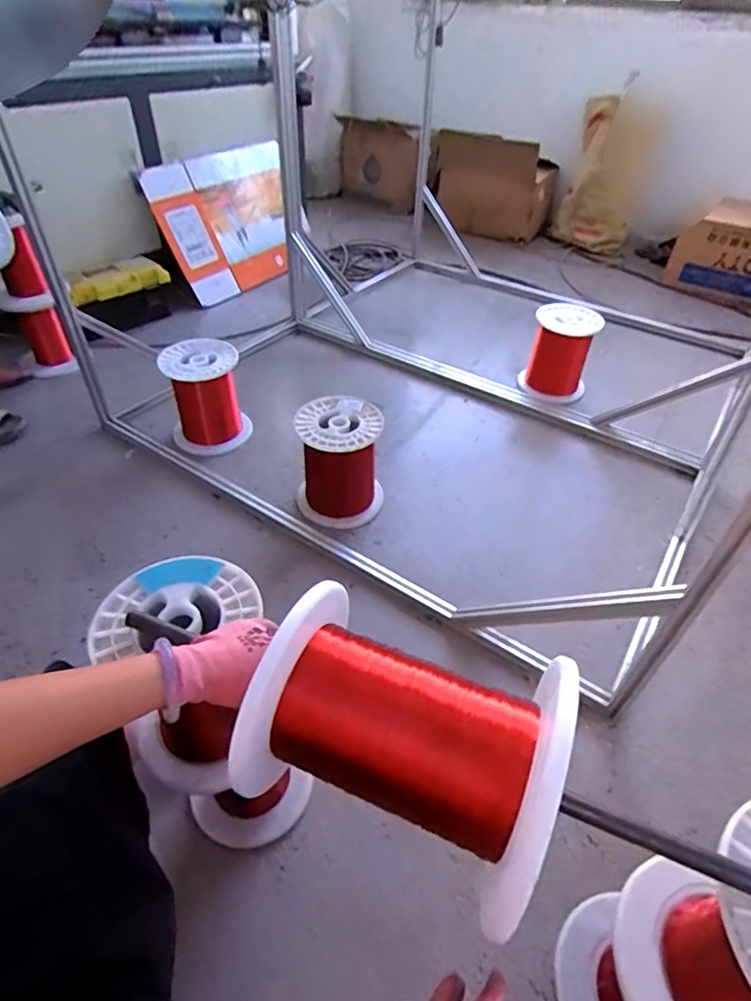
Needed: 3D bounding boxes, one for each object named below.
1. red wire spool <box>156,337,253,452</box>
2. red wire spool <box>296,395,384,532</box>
[{"bbox_3d":[-0.463,-0.280,1.483,0.199,0.269,0.200,2,43,-2],"label":"red wire spool"},{"bbox_3d":[-0.084,-0.083,1.282,0.195,0.254,0.186,2,43,-2],"label":"red wire spool"}]

